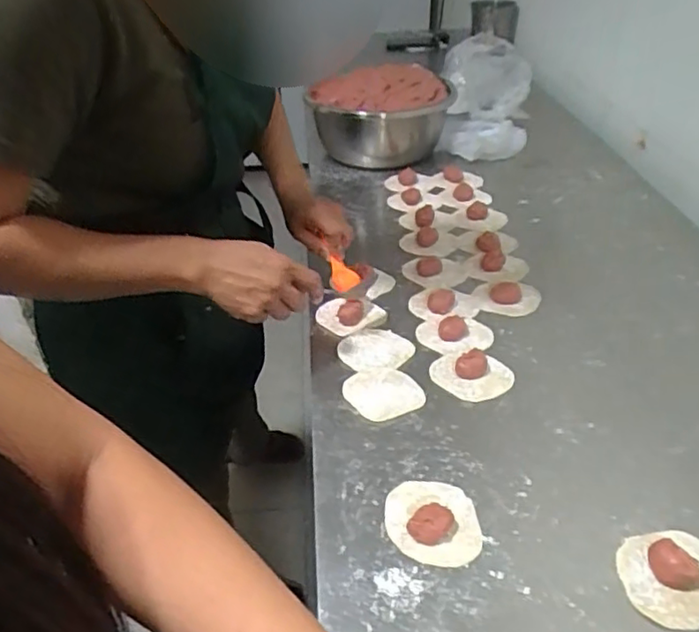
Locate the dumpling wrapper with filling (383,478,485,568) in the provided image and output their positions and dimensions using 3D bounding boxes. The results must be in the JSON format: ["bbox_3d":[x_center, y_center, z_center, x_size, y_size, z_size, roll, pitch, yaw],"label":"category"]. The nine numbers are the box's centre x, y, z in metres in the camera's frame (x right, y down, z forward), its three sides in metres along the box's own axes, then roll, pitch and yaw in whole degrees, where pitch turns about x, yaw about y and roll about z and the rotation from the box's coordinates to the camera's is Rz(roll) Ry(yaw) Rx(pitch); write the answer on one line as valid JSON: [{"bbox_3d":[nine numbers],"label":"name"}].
[{"bbox_3d":[0.072,0.175,0.539,0.079,0.020,0.086,-3,39,2],"label":"dumpling wrapper with filling"}]

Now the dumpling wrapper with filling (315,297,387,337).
[{"bbox_3d":[0.002,-0.002,0.781,0.087,0.021,0.058,-4,36,-4],"label":"dumpling wrapper with filling"}]

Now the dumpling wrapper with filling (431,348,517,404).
[{"bbox_3d":[0.137,0.063,0.691,0.089,0.016,0.065,7,37,12],"label":"dumpling wrapper with filling"}]

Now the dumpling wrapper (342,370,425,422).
[{"bbox_3d":[0.037,0.084,0.677,0.081,0.004,0.076,-9,36,-10],"label":"dumpling wrapper"}]

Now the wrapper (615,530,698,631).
[{"bbox_3d":[0.262,0.204,0.491,0.085,0.025,0.080,-1,36,1],"label":"wrapper"}]

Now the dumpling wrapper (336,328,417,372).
[{"bbox_3d":[0.031,0.041,0.735,0.087,0.004,0.071,-1,36,1],"label":"dumpling wrapper"}]

